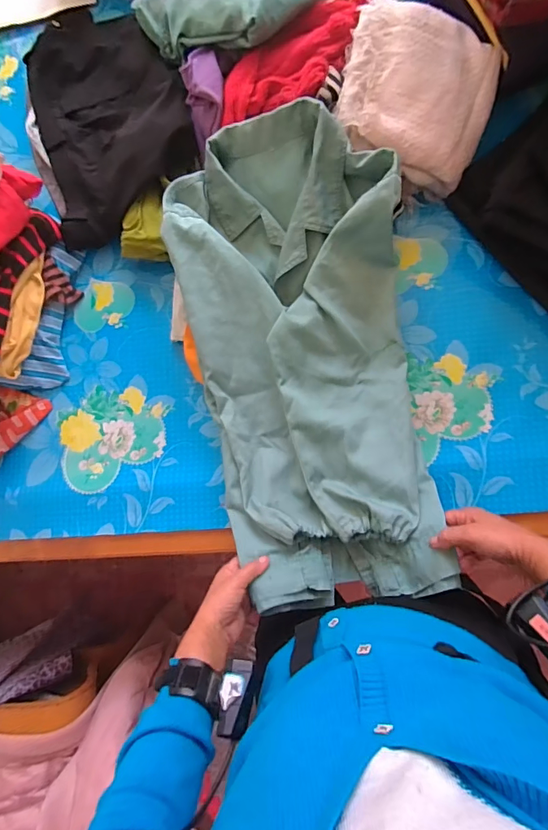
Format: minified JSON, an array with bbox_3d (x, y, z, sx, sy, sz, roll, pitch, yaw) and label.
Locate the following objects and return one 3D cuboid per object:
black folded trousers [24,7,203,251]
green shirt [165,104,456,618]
[{"bbox_3d":[-0.286,-0.526,0.709,0.266,0.081,0.430,-17,86,7],"label":"black folded trousers"},{"bbox_3d":[0.043,-0.079,0.587,0.297,0.090,0.655,-12,87,8],"label":"green shirt"}]

